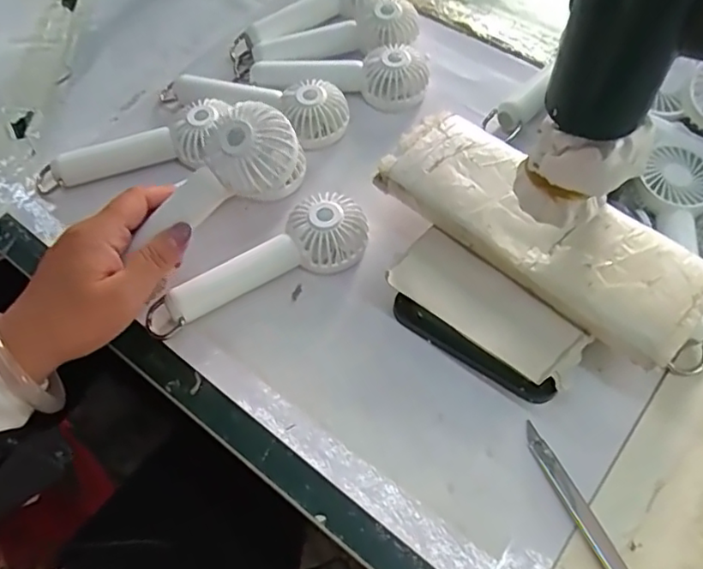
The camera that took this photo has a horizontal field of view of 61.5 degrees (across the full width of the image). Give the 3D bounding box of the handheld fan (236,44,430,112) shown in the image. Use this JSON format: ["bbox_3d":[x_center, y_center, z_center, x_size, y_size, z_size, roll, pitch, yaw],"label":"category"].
[{"bbox_3d":[-0.014,-0.176,0.484,0.150,0.028,0.045,7,60,6],"label":"handheld fan"}]

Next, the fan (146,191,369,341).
[{"bbox_3d":[-0.065,-0.016,0.410,0.162,0.036,0.050,-23,61,-11],"label":"fan"}]

